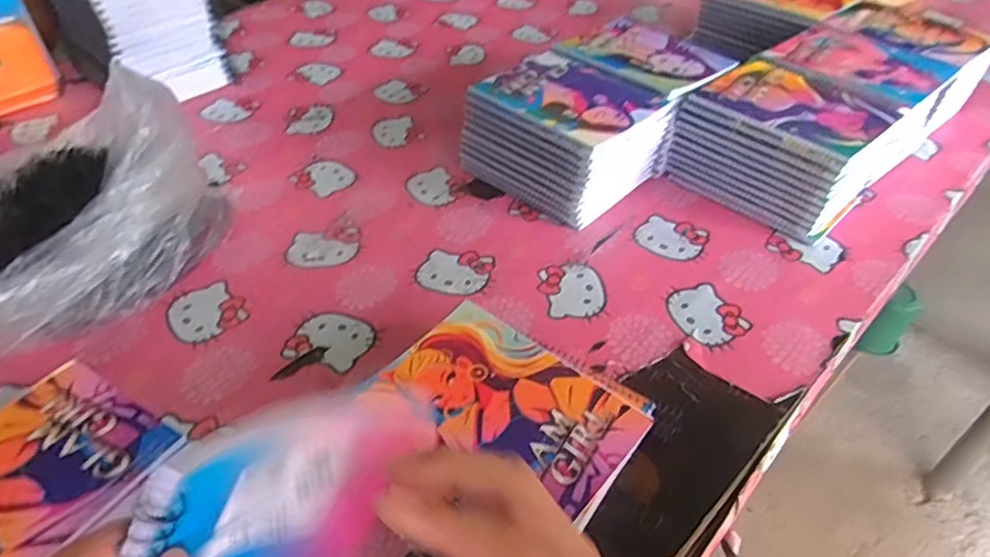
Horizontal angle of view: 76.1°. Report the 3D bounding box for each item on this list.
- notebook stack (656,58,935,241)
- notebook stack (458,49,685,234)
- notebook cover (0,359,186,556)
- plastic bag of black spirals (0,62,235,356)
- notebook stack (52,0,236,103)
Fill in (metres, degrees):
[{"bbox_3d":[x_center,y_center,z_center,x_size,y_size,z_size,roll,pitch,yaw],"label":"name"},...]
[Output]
[{"bbox_3d":[0.342,-0.164,0.769,0.199,0.114,0.182,34,53,32],"label":"notebook stack"},{"bbox_3d":[0.088,-0.176,0.783,0.202,0.120,0.170,30,51,29],"label":"notebook stack"},{"bbox_3d":[-0.346,0.152,0.447,0.148,0.006,0.193,23,48,24],"label":"notebook cover"},{"bbox_3d":[-0.436,-0.058,0.635,0.211,0.158,0.304,24,48,25],"label":"plastic bag of black spirals"},{"bbox_3d":[-0.545,-0.400,0.960,0.202,0.216,0.157,31,52,30],"label":"notebook stack"}]

